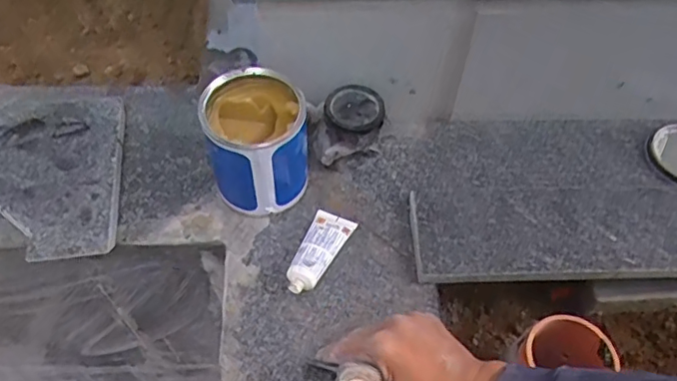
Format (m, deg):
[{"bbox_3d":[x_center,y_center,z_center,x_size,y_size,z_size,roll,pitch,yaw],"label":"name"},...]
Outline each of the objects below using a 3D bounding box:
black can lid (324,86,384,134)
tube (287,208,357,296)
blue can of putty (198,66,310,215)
[{"bbox_3d":[0.018,-0.090,0.626,0.063,0.017,0.064,1,56,-1],"label":"black can lid"},{"bbox_3d":[-0.022,0.057,0.584,0.044,0.024,0.096,26,60,15],"label":"tube"},{"bbox_3d":[-0.081,-0.049,0.592,0.096,0.123,0.098,1,56,-1],"label":"blue can of putty"}]

